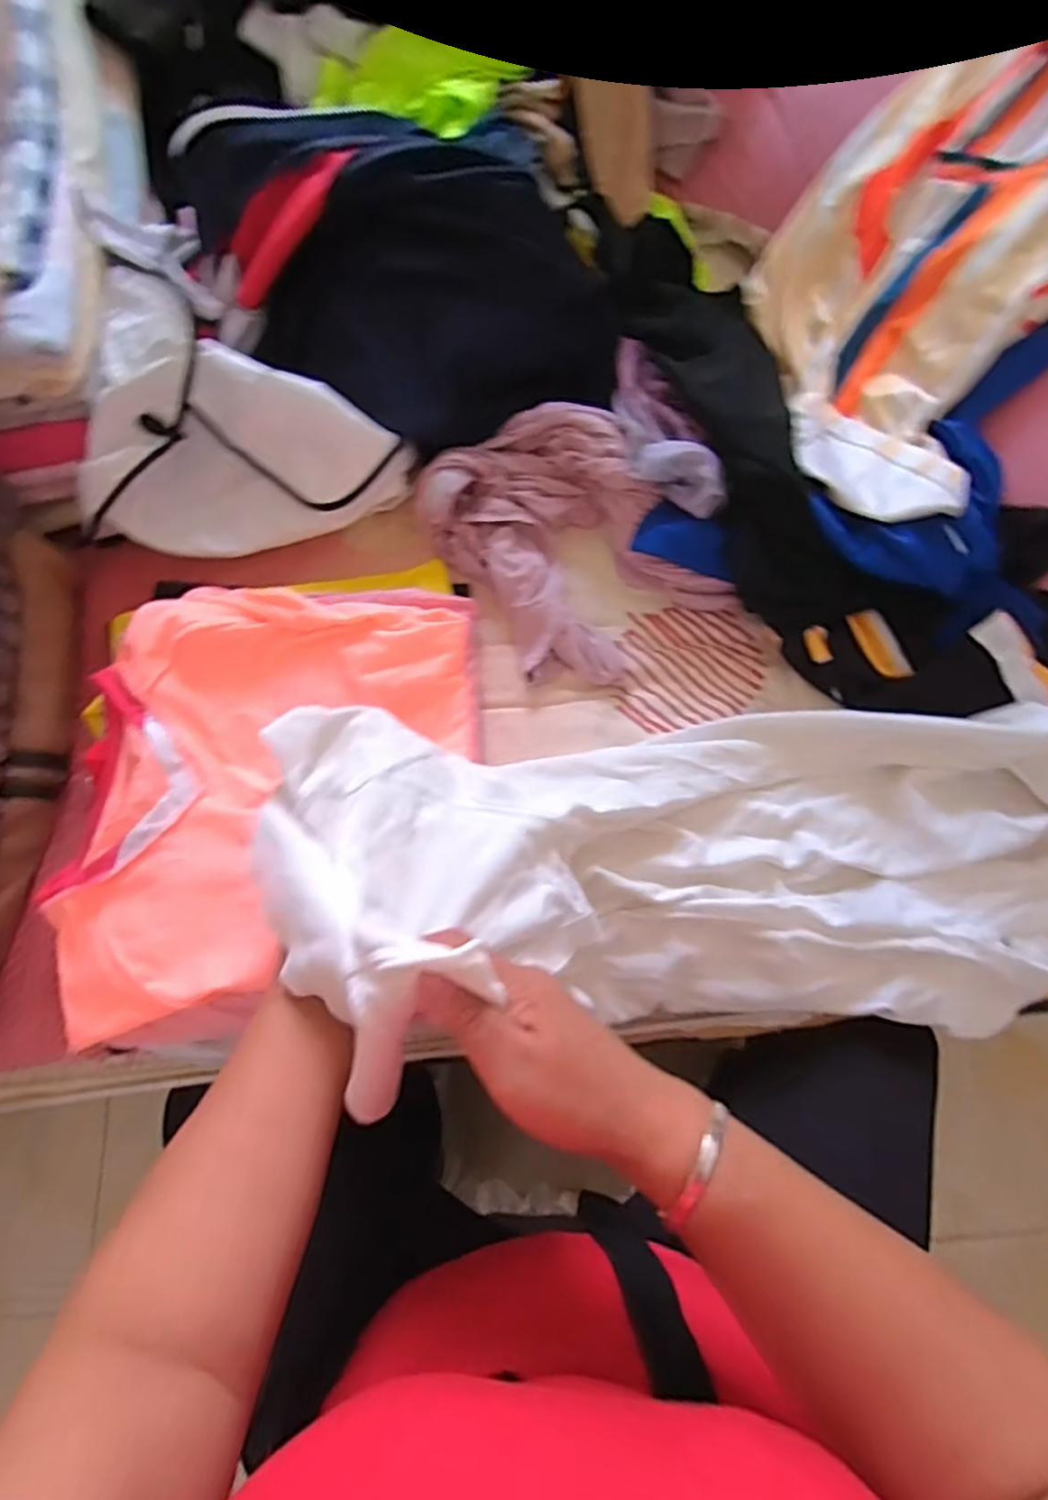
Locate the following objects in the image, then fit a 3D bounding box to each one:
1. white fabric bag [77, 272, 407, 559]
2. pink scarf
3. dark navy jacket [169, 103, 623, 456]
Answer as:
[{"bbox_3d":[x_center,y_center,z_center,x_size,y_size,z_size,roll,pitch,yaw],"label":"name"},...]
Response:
[{"bbox_3d":[-0.278,-0.265,0.597,0.274,0.084,0.203,32,76,12],"label":"white fabric bag"},{"bbox_3d":[0.058,-0.203,0.605,0.248,0.073,0.255,-27,73,-6],"label":"pink scarf"},{"bbox_3d":[-0.109,-0.435,0.623,0.358,0.132,0.290,-10,72,-1],"label":"dark navy jacket"}]

